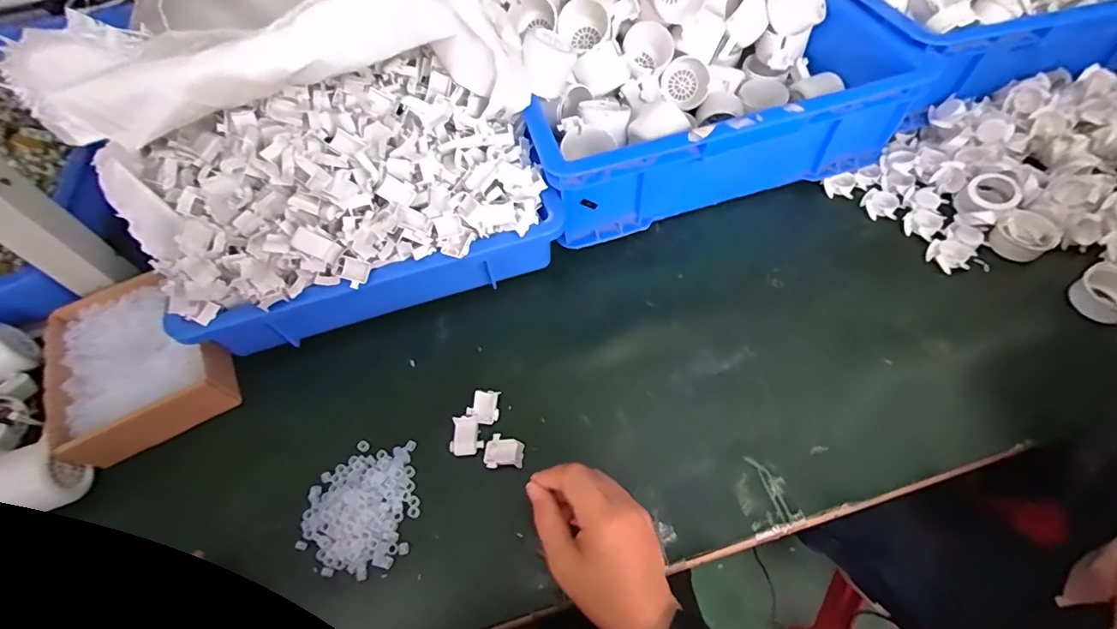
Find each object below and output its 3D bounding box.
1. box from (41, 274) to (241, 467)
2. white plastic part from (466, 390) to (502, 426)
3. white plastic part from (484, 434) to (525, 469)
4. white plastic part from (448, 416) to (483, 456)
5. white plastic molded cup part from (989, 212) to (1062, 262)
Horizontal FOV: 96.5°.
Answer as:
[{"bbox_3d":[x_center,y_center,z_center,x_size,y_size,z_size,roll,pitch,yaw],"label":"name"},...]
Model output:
[{"bbox_3d":[-0.405,0.048,0.494,0.135,0.061,0.174,-27,61,-13],"label":"box"},{"bbox_3d":[-0.069,0.086,0.465,0.028,0.014,0.032,1,58,4],"label":"white plastic part"},{"bbox_3d":[-0.048,0.124,0.443,0.034,0.009,0.029,9,59,9],"label":"white plastic part"},{"bbox_3d":[-0.083,0.109,0.450,0.028,0.008,0.034,-1,58,3],"label":"white plastic part"},{"bbox_3d":[0.488,-0.081,0.524,0.053,0.025,0.053,-41,64,-20],"label":"white plastic molded cup part"}]

